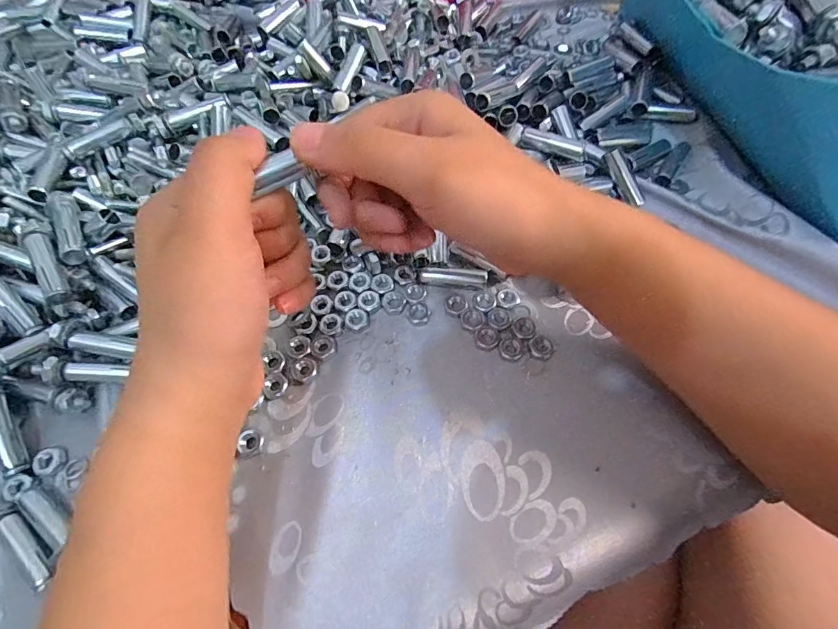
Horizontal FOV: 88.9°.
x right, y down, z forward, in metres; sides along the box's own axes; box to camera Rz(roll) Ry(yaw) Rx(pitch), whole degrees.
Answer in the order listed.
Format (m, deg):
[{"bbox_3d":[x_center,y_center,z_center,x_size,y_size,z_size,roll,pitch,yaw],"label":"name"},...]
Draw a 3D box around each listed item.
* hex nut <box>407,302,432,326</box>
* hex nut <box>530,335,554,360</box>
[{"bbox_3d":[0.000,-0.001,0.249,0.013,0.004,0.014,-10,65,-2],"label":"hex nut"},{"bbox_3d":[0.068,0.018,0.238,0.013,0.004,0.014,30,70,15],"label":"hex nut"}]

